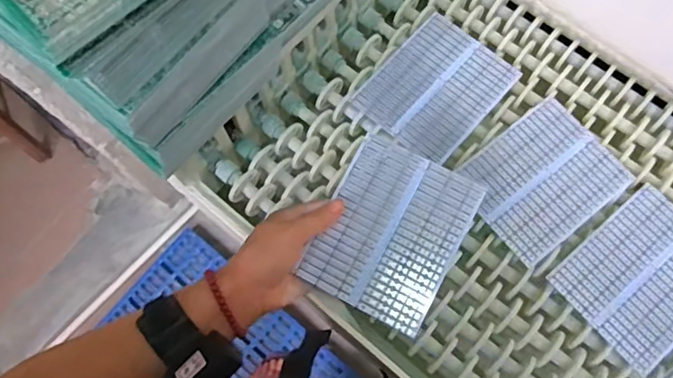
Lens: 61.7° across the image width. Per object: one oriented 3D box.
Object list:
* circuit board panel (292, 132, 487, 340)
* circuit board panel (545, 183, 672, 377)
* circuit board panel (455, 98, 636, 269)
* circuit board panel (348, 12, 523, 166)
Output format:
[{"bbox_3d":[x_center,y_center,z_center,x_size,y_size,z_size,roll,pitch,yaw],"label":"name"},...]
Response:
[{"bbox_3d":[0.049,0.037,0.498,0.116,0.007,0.146,26,80,7],"label":"circuit board panel"},{"bbox_3d":[0.297,0.082,0.540,0.146,0.006,0.119,-39,76,-10],"label":"circuit board panel"},{"bbox_3d":[0.209,-0.010,0.572,0.144,0.005,0.120,-37,76,-10],"label":"circuit board panel"},{"bbox_3d":[0.107,-0.110,0.605,0.121,0.004,0.145,41,78,12],"label":"circuit board panel"}]

